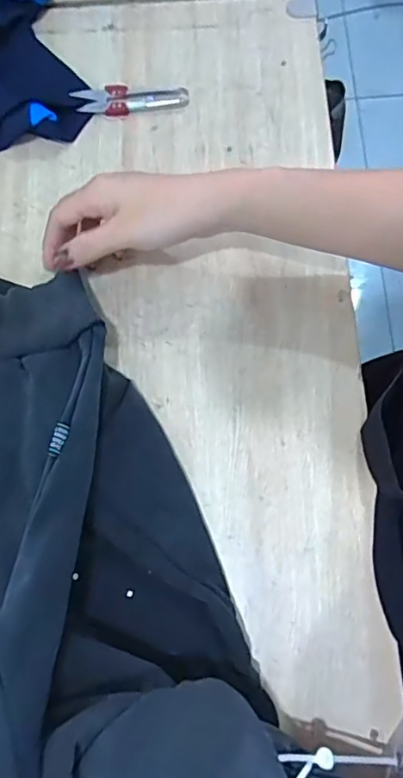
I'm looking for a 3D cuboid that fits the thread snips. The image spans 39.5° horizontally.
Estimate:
[{"bbox_3d":[-0.063,-0.257,0.498,0.100,0.005,0.026,0,77,-1],"label":"thread snips"}]

